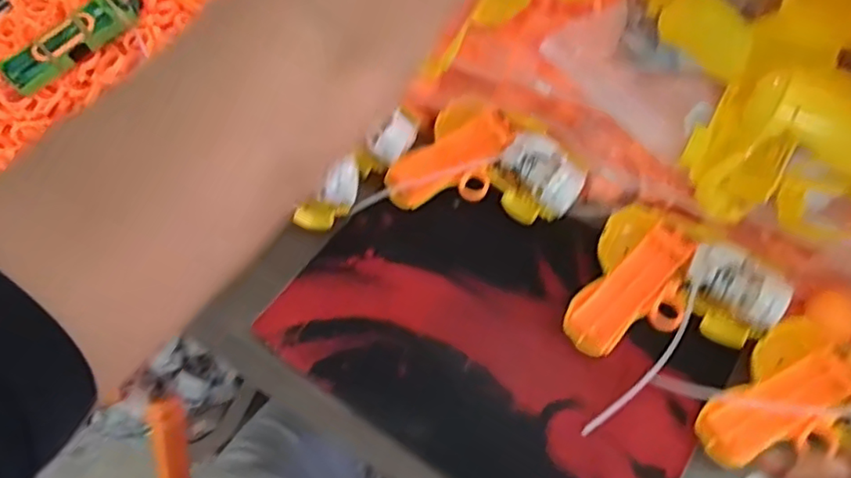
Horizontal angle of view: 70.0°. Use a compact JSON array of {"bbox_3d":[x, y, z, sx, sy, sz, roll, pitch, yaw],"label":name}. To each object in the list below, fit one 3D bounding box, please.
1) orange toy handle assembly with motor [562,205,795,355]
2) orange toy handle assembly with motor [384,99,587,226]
[{"bbox_3d":[0.186,0.048,0.457,0.131,0.043,0.114,25,67,12],"label":"orange toy handle assembly with motor"},{"bbox_3d":[0.053,-0.052,0.513,0.138,0.047,0.114,31,68,15],"label":"orange toy handle assembly with motor"}]

